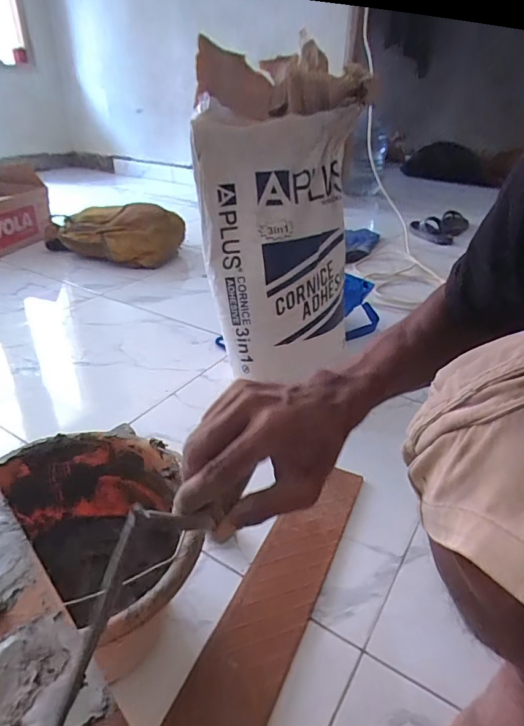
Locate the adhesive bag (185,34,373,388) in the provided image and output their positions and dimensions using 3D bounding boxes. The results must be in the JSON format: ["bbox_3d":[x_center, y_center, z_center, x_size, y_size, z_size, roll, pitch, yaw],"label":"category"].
[{"bbox_3d":[0.031,-0.214,0.800,0.261,0.511,0.170,10,33,13],"label":"adhesive bag"}]

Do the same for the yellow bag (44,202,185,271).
[{"bbox_3d":[-0.506,-0.428,1.514,0.448,0.172,0.220,6,31,3],"label":"yellow bag"}]

